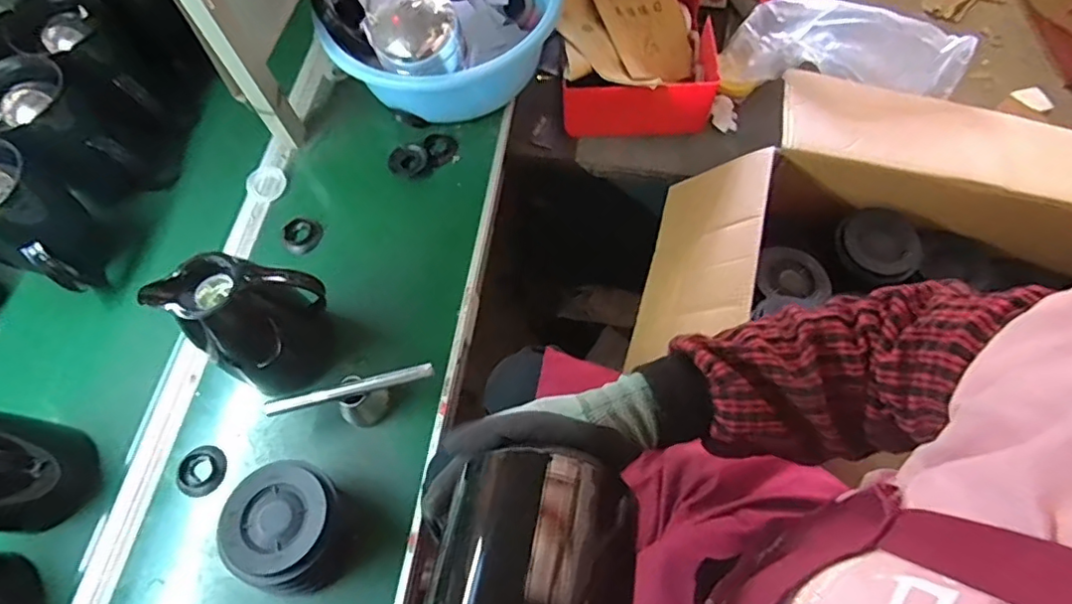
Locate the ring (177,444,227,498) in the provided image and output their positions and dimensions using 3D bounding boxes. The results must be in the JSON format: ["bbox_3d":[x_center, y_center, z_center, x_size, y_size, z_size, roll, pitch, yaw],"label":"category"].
[{"bbox_3d":[-0.443,0.223,0.751,0.060,0.014,0.062,-1,65,2],"label":"ring"}]

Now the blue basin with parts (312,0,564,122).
[{"bbox_3d":[-0.149,-0.456,0.944,0.387,0.214,0.293,-33,68,-12],"label":"blue basin with parts"}]

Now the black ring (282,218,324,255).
[{"bbox_3d":[-0.362,-0.104,0.882,0.056,0.016,0.057,-19,66,-7],"label":"black ring"}]

